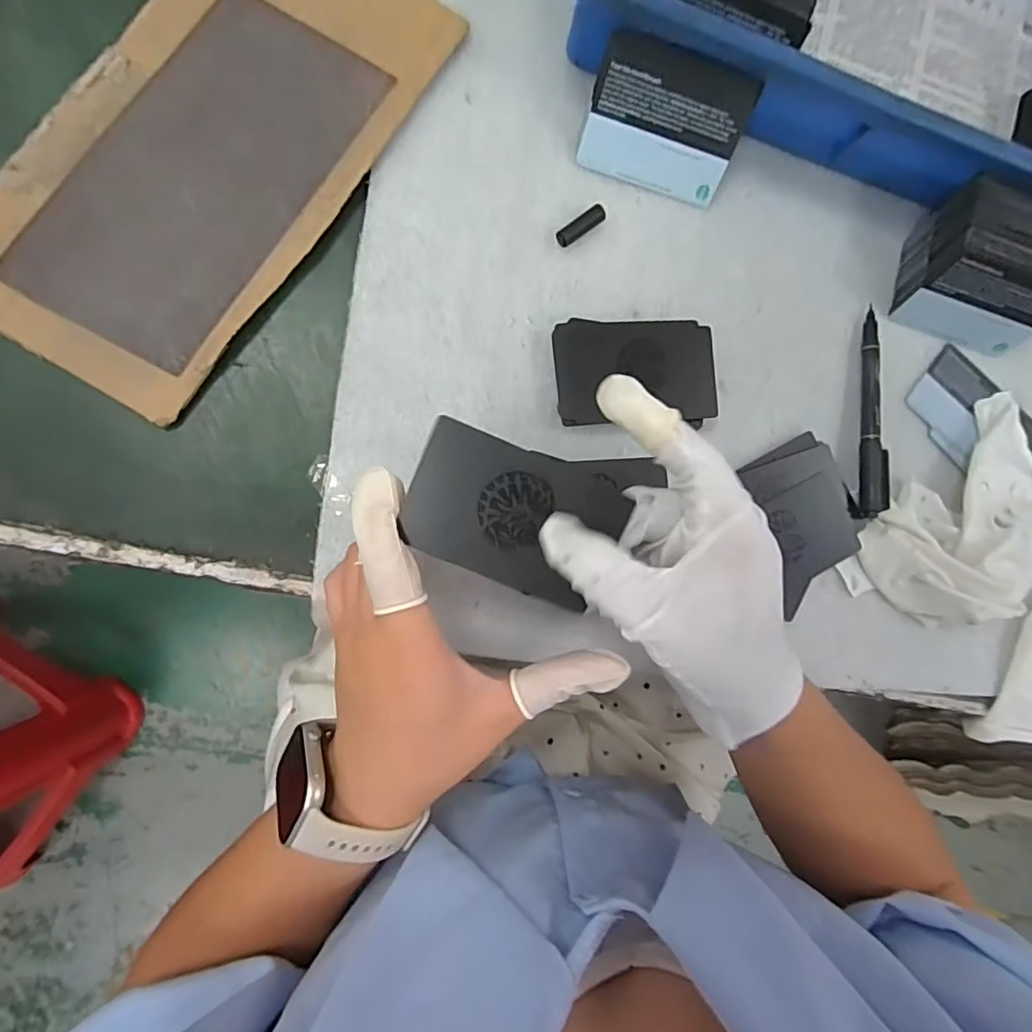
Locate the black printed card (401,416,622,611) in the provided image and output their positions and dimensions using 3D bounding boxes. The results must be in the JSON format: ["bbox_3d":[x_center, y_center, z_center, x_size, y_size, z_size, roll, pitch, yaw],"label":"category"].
[{"bbox_3d":[-0.003,0.000,0.229,0.078,0.004,0.052,22,94,-4],"label":"black printed card"}]

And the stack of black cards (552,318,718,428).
[{"bbox_3d":[0.068,-0.082,0.328,0.091,0.015,0.057,-3,88,-10],"label":"stack of black cards"}]

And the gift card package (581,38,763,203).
[{"bbox_3d":[0.084,-0.220,0.322,0.085,0.008,0.065,13,127,-9],"label":"gift card package"}]

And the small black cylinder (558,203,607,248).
[{"bbox_3d":[0.037,-0.166,0.329,0.031,0.010,0.010,-34,93,-9],"label":"small black cylinder"}]

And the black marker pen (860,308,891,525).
[{"bbox_3d":[0.221,-0.065,0.355,0.016,0.012,0.129,1,87,-9],"label":"black marker pen"}]

